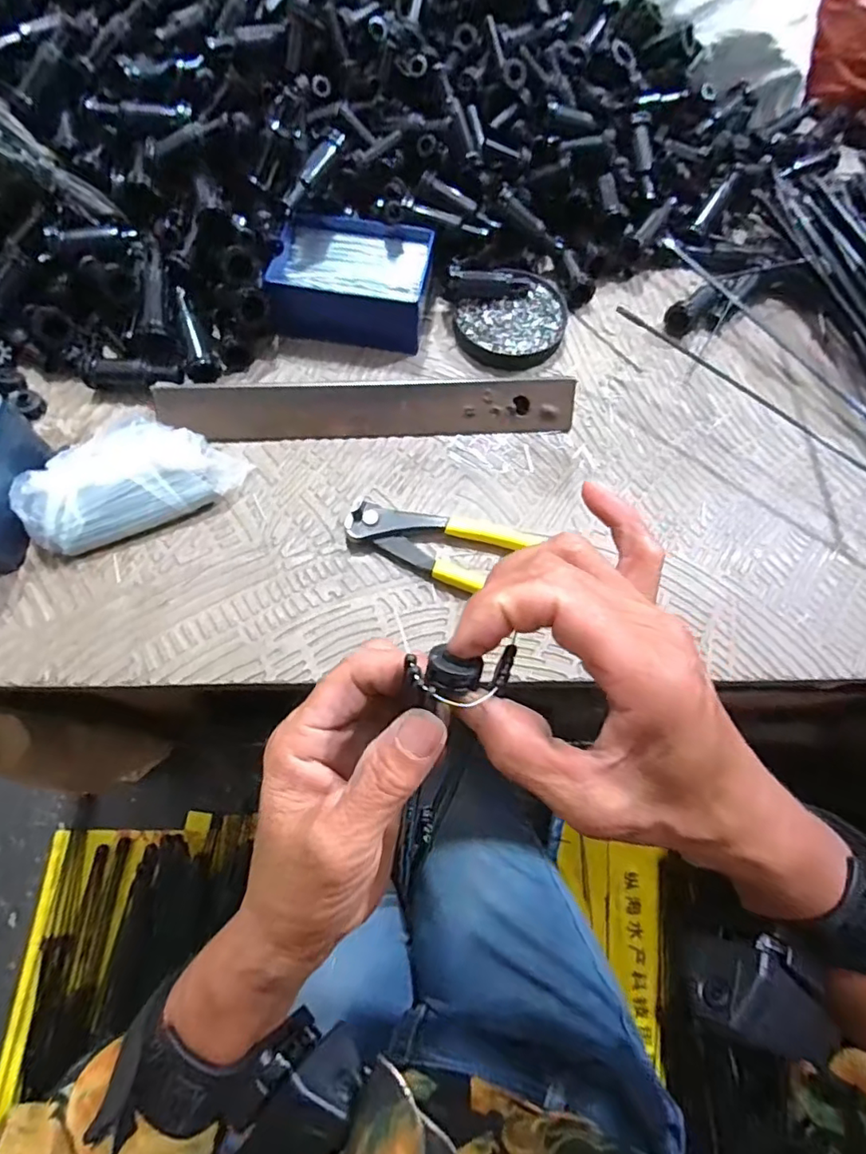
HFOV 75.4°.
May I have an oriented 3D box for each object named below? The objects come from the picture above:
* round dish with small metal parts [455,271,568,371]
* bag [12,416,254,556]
[{"bbox_3d":[0.062,-0.203,0.437,0.081,0.016,0.080,1,69,-2],"label":"round dish with small metal parts"},{"bbox_3d":[-0.192,-0.064,0.359,0.132,0.033,0.065,-24,72,-11],"label":"bag"}]

